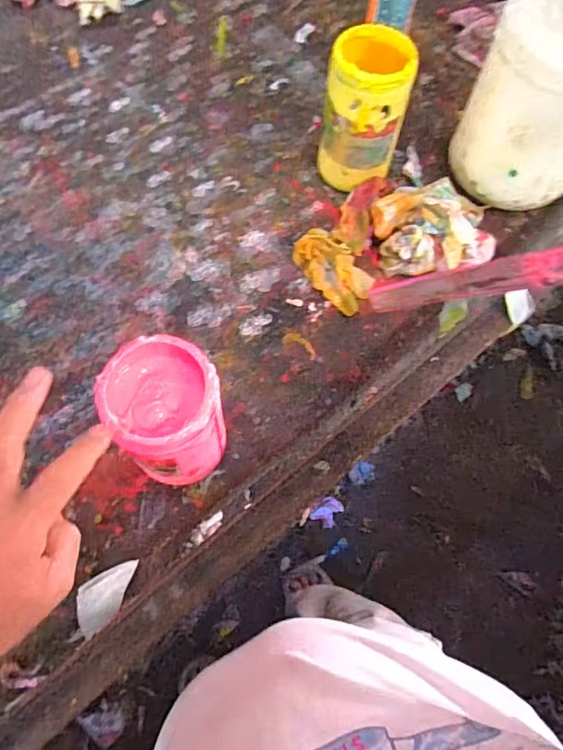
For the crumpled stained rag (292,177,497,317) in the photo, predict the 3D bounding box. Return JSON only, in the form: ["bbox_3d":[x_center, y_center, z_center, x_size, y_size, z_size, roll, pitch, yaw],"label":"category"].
[{"bbox_3d":[0.139,-0.179,0.633,0.236,0.062,0.154,-20,70,-11],"label":"crumpled stained rag"}]

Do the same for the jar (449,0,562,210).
[{"bbox_3d":[0.299,-0.313,0.574,0.126,0.229,0.134,1,68,-3],"label":"jar"}]

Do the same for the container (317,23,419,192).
[{"bbox_3d":[0.098,-0.309,0.619,0.097,0.177,0.087,13,68,2],"label":"container"}]

